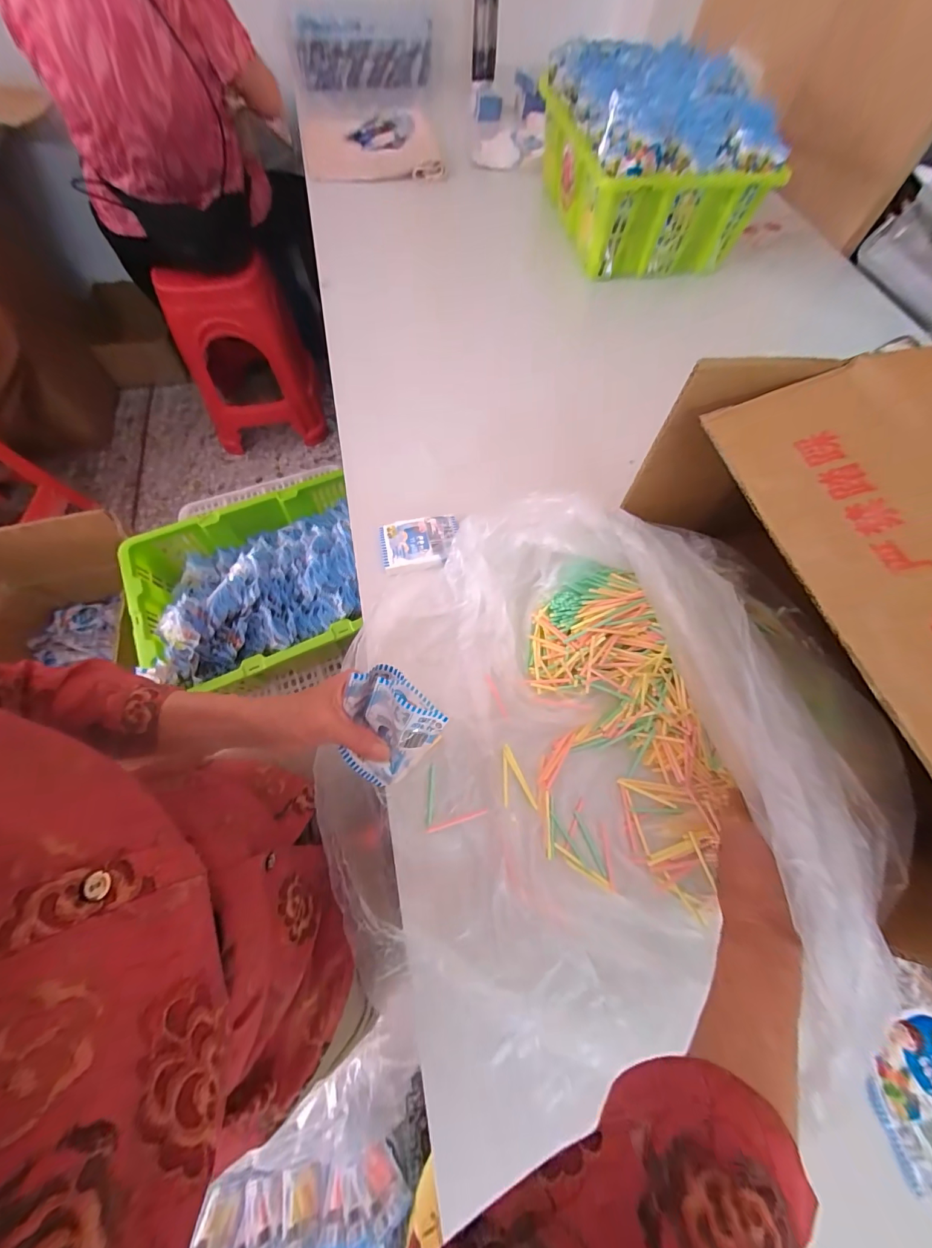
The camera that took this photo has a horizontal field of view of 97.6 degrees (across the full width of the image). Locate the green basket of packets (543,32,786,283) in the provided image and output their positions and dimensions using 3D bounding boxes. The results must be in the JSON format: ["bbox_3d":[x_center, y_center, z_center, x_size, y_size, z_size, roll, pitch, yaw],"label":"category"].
[{"bbox_3d":[0.348,-0.865,0.779,0.326,0.207,0.326,-12,67,-7],"label":"green basket of packets"}]

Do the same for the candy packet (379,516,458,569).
[{"bbox_3d":[-0.060,-0.109,0.526,0.100,0.007,0.066,-9,67,-6],"label":"candy packet"}]

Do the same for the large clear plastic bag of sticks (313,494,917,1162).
[{"bbox_3d":[0.082,0.094,0.380,0.402,0.170,0.471,4,66,0],"label":"large clear plastic bag of sticks"}]

